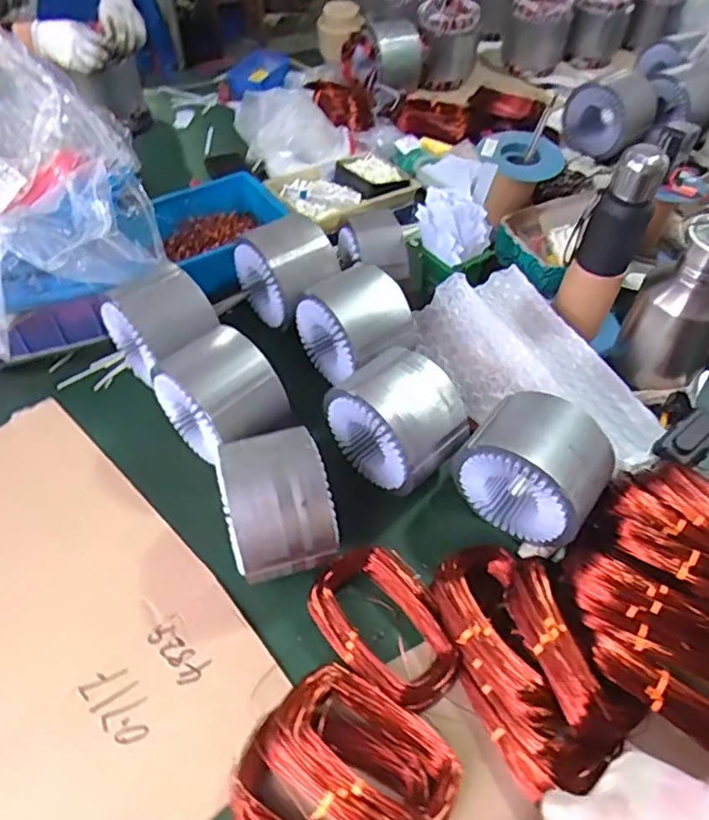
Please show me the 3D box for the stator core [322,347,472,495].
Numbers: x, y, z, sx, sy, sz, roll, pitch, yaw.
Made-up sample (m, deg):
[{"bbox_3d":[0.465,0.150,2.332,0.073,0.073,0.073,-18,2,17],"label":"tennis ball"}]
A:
[{"bbox_3d":[0.054,0.006,0.751,0.117,0.138,0.159,-36,61,-26],"label":"stator core"}]

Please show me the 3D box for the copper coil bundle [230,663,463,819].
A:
[{"bbox_3d":[-0.009,0.343,0.560,0.181,0.068,0.181,1,52,-1],"label":"copper coil bundle"}]

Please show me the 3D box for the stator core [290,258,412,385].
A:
[{"bbox_3d":[0.002,-0.116,0.860,0.114,0.124,0.147,-31,59,-23],"label":"stator core"}]

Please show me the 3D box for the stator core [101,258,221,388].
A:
[{"bbox_3d":[-0.267,-0.117,0.855,0.115,0.140,0.144,-36,61,-26],"label":"stator core"}]

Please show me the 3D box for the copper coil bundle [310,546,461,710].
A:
[{"bbox_3d":[0.035,0.232,0.664,0.121,0.041,0.178,-35,61,-25],"label":"copper coil bundle"}]

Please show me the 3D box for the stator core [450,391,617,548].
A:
[{"bbox_3d":[0.210,0.068,0.713,0.152,0.143,0.107,33,58,22],"label":"stator core"}]

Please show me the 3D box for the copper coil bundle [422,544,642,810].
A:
[{"bbox_3d":[0.177,0.245,0.624,0.138,0.072,0.247,-16,54,-14],"label":"copper coil bundle"}]

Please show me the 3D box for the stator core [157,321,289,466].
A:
[{"bbox_3d":[-0.167,-0.013,0.777,0.121,0.125,0.156,-34,60,-25],"label":"stator core"}]

